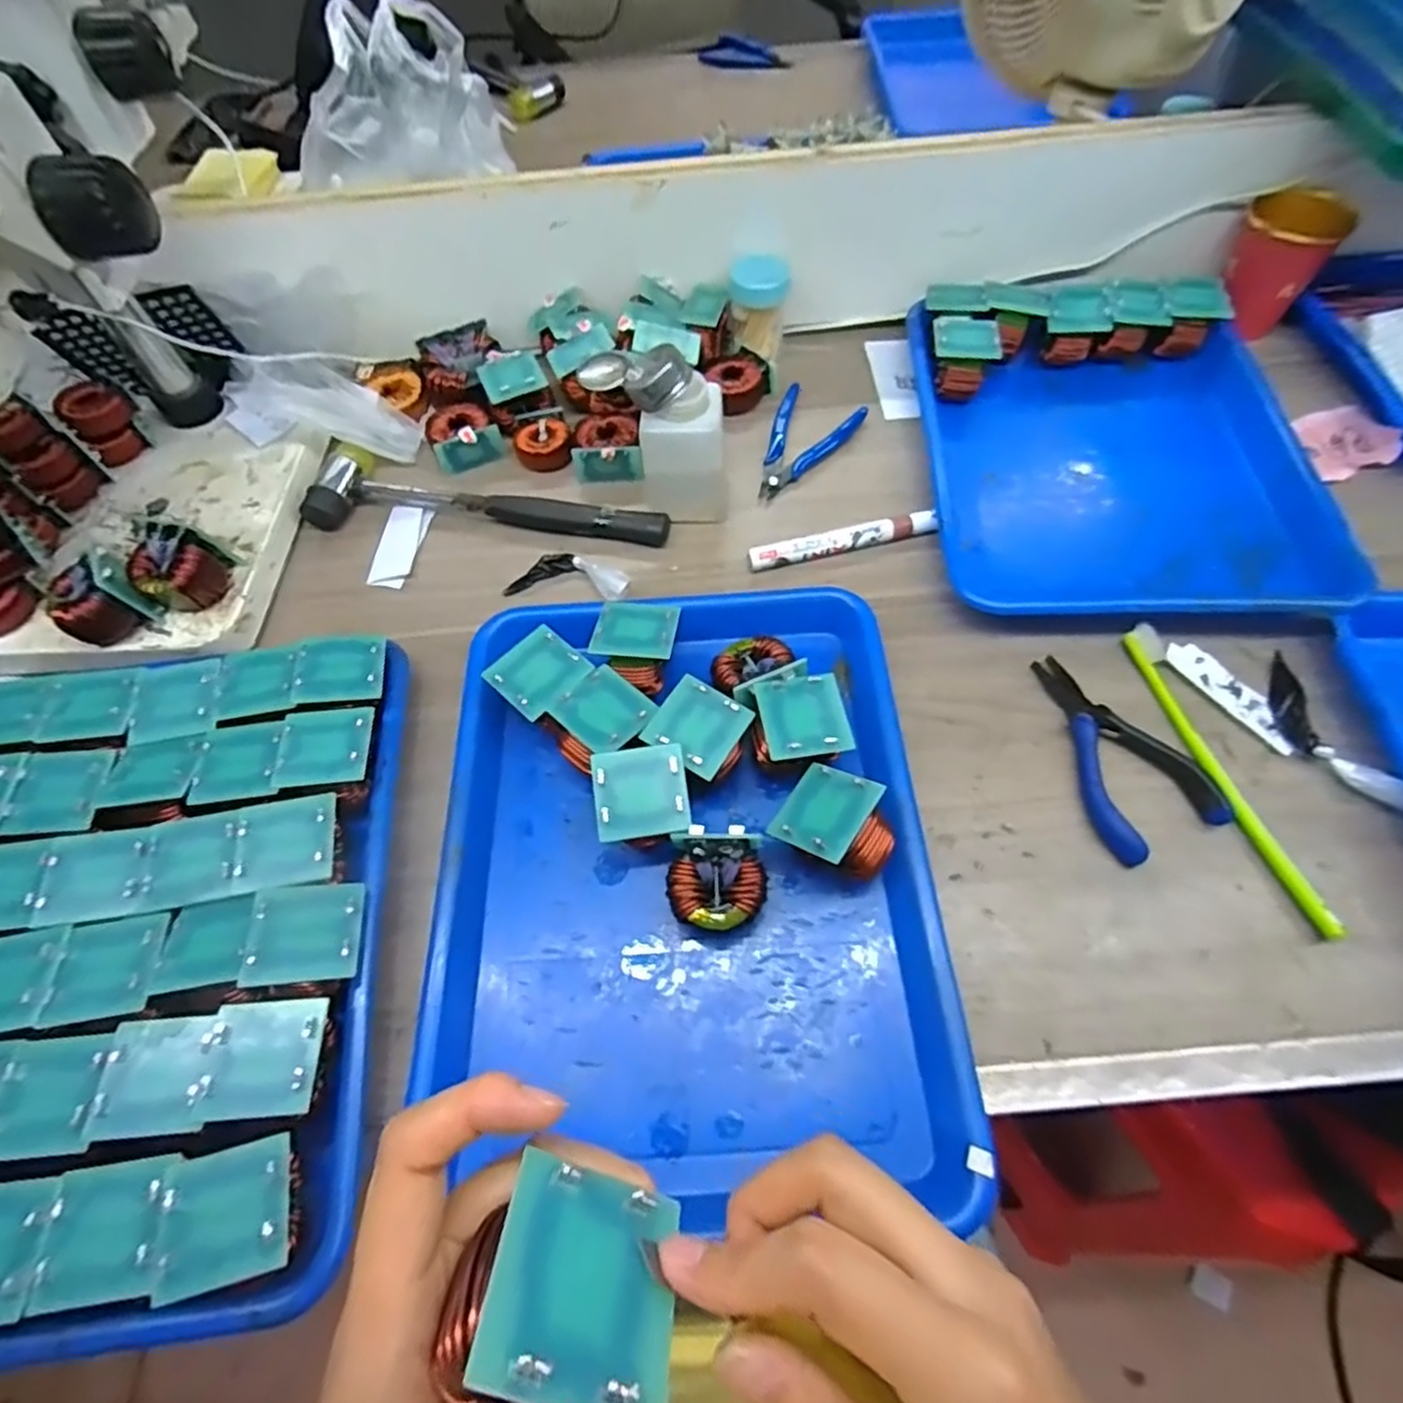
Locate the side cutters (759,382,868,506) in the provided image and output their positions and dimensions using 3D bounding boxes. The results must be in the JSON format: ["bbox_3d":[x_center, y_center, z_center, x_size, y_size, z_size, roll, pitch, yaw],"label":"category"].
[{"bbox_3d":[0.072,-0.197,0.540,0.064,0.017,0.116,27,65,17],"label":"side cutters"}]

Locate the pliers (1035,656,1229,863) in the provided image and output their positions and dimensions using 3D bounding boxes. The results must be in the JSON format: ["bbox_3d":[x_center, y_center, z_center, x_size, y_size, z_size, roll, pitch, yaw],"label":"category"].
[{"bbox_3d":[0.232,0.024,0.397,0.065,0.014,0.123,-17,61,-7],"label":"pliers"}]

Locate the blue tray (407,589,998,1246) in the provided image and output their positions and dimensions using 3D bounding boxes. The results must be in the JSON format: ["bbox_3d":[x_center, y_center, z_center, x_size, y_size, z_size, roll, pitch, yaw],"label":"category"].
[{"bbox_3d":[-0.010,0.076,0.369,0.241,0.056,0.303,-3,60,1],"label":"blue tray"}]

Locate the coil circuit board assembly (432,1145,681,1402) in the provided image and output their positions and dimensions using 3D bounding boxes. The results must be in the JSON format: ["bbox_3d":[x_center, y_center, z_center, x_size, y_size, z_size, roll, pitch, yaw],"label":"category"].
[{"bbox_3d":[-0.031,0.139,0.163,0.048,0.023,0.046,30,23,-5],"label":"coil circuit board assembly"}]

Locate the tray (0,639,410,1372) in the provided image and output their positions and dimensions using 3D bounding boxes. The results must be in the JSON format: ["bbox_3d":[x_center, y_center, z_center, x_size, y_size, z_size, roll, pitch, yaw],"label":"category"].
[{"bbox_3d":[-0.279,0.118,0.344,0.248,0.053,0.310,-9,60,-2],"label":"tray"}]

